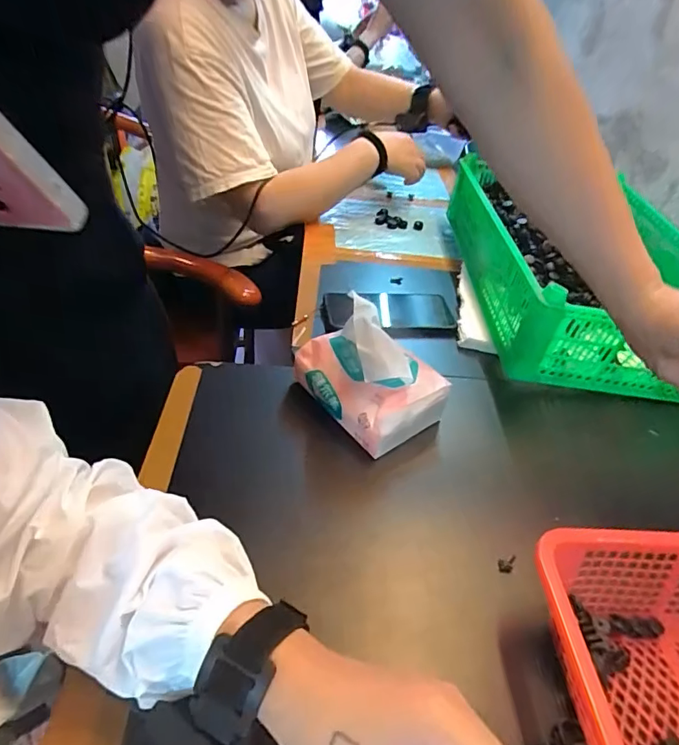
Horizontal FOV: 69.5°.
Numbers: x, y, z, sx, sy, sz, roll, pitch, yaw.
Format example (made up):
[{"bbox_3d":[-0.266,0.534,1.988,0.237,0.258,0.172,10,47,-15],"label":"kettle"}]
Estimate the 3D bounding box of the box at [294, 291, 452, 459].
[{"bbox_3d":[0.029,-0.005,0.483,0.092,0.099,0.138,-28,51,-34],"label":"box"}]

